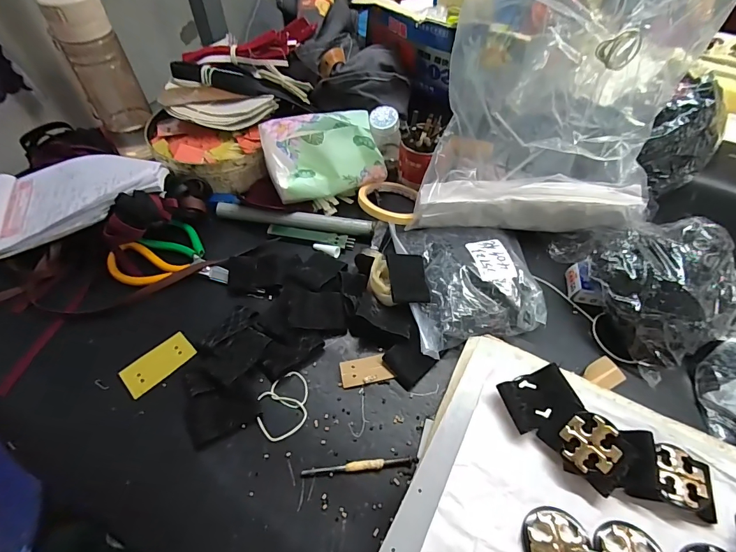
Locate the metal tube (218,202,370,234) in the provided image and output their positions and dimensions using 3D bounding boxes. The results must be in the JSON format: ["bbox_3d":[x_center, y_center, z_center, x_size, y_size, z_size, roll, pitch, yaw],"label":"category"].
[{"bbox_3d":[-0.095,-0.073,0.502,0.199,0.016,0.020,8,54,6],"label":"metal tube"}]

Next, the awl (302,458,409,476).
[{"bbox_3d":[-0.009,0.163,0.338,0.093,0.005,0.008,-3,53,-3],"label":"awl"}]

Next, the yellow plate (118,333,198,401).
[{"bbox_3d":[-0.209,0.088,0.395,0.034,0.005,0.066,40,60,19],"label":"yellow plate"}]

